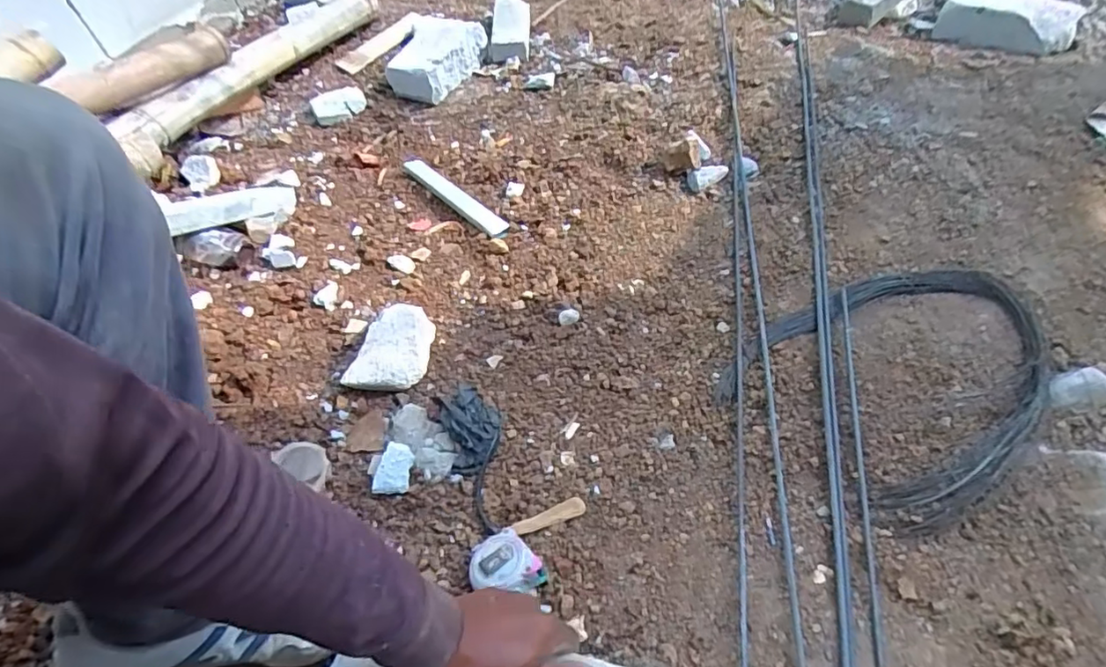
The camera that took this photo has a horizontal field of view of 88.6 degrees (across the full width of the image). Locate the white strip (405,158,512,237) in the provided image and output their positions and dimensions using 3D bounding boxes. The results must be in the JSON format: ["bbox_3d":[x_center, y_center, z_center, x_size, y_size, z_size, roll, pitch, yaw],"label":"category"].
[{"bbox_3d":[-0.166,-0.232,0.956,0.037,0.018,0.256,-39,60,-22],"label":"white strip"}]

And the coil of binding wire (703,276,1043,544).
[{"bbox_3d":[0.424,0.027,0.678,0.392,0.035,0.277,-36,59,-21],"label":"coil of binding wire"}]

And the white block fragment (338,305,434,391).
[{"bbox_3d":[-0.204,0.025,0.723,0.076,0.072,0.125,24,59,20],"label":"white block fragment"}]

